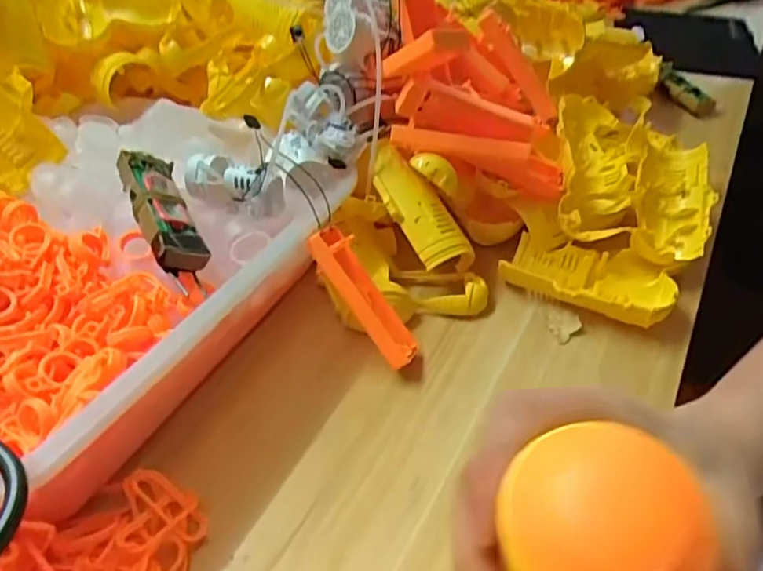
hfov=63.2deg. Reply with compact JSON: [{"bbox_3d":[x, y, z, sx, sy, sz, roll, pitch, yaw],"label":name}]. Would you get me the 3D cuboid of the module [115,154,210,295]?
[{"bbox_3d":[-0.147,-0.047,0.410,0.034,0.025,0.123,1,43,-41],"label":"module"}]

